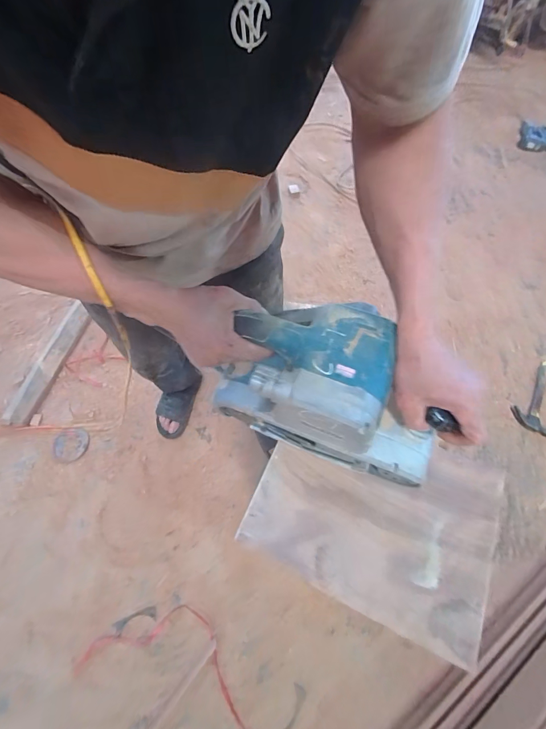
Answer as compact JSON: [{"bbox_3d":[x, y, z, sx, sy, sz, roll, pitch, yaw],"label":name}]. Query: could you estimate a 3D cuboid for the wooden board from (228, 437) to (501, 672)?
[{"bbox_3d":[0.131,0.185,0.433,0.292,0.021,0.233,22,65,12],"label":"wooden board"}]

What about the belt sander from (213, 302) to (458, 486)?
[{"bbox_3d":[0.069,0.028,0.411,0.261,0.166,0.142,19,61,14],"label":"belt sander"}]

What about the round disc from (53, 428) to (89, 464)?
[{"bbox_3d":[-0.692,0.275,1.113,0.109,0.006,0.111,-12,63,-5],"label":"round disc"}]

